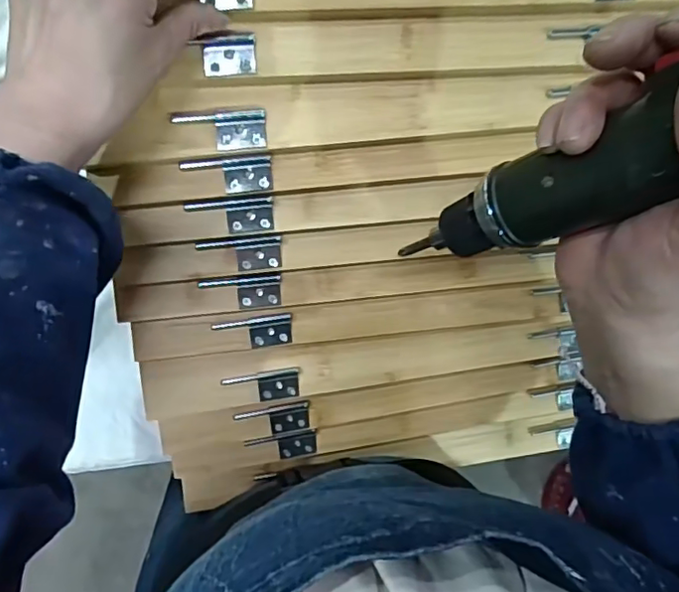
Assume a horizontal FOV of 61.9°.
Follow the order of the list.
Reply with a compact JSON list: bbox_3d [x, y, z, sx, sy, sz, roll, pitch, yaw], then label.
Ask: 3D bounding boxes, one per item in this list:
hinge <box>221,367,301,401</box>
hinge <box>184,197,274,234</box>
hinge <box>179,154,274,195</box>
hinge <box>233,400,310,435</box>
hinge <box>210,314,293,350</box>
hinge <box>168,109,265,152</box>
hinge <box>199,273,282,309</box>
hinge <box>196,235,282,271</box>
[{"bbox_3d":[-0.057,0.068,0.422,0.055,0.007,0.023,-6,93,-10],"label":"hinge"},{"bbox_3d":[-0.071,-0.053,0.371,0.055,0.006,0.024,-7,110,-10],"label":"hinge"},{"bbox_3d":[-0.071,-0.076,0.359,0.055,0.006,0.024,-8,110,-12],"label":"hinge"},{"bbox_3d":[-0.050,0.096,0.435,0.056,0.010,0.024,-8,93,-10],"label":"hinge"},{"bbox_3d":[-0.061,0.026,0.406,0.055,0.008,0.023,-5,92,-10],"label":"hinge"},{"bbox_3d":[-0.072,-0.102,0.348,0.054,0.009,0.025,-10,93,-9],"label":"hinge"},{"bbox_3d":[-0.068,-0.003,0.392,0.054,0.007,0.024,-3,92,-10],"label":"hinge"},{"bbox_3d":[-0.067,-0.028,0.384,0.055,0.008,0.022,-5,92,-10],"label":"hinge"}]

